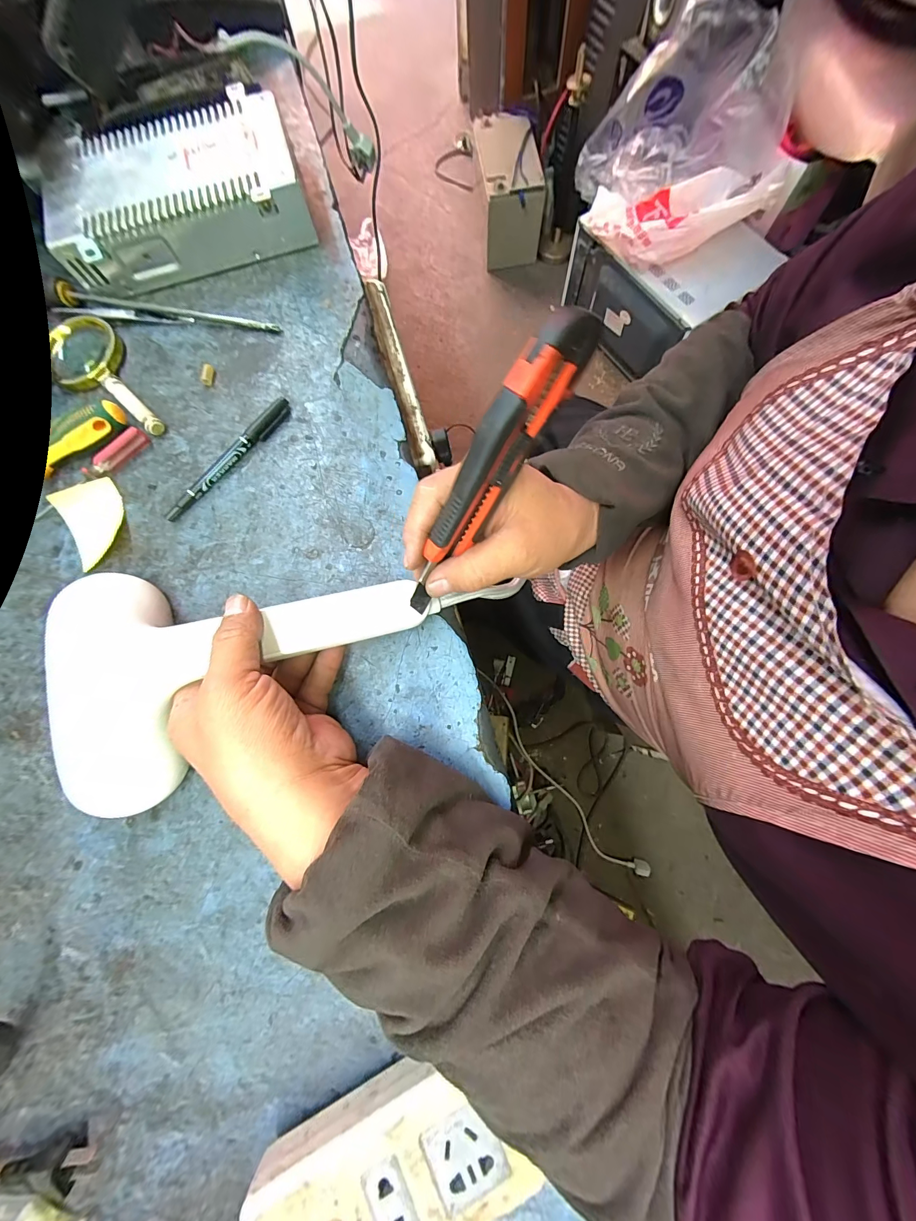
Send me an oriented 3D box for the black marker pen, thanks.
[{"bbox_3d":[-0.189,-0.126,0.327,0.009,0.013,0.134,39,82,9],"label":"black marker pen"}]

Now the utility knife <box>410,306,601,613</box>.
[{"bbox_3d":[0.013,-0.069,0.218,0.022,0.027,0.172,38,120,8],"label":"utility knife"}]

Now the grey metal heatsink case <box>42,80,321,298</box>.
[{"bbox_3d":[-0.252,-0.379,0.361,0.213,0.051,0.131,-16,78,-2],"label":"grey metal heatsink case"}]

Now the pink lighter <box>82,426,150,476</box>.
[{"bbox_3d":[-0.284,-0.130,0.328,0.012,0.014,0.053,42,82,9],"label":"pink lighter"}]

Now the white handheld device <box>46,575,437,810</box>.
[{"bbox_3d":[-0.140,0.025,0.268,0.227,0.048,0.153,-15,78,-8],"label":"white handheld device"}]

